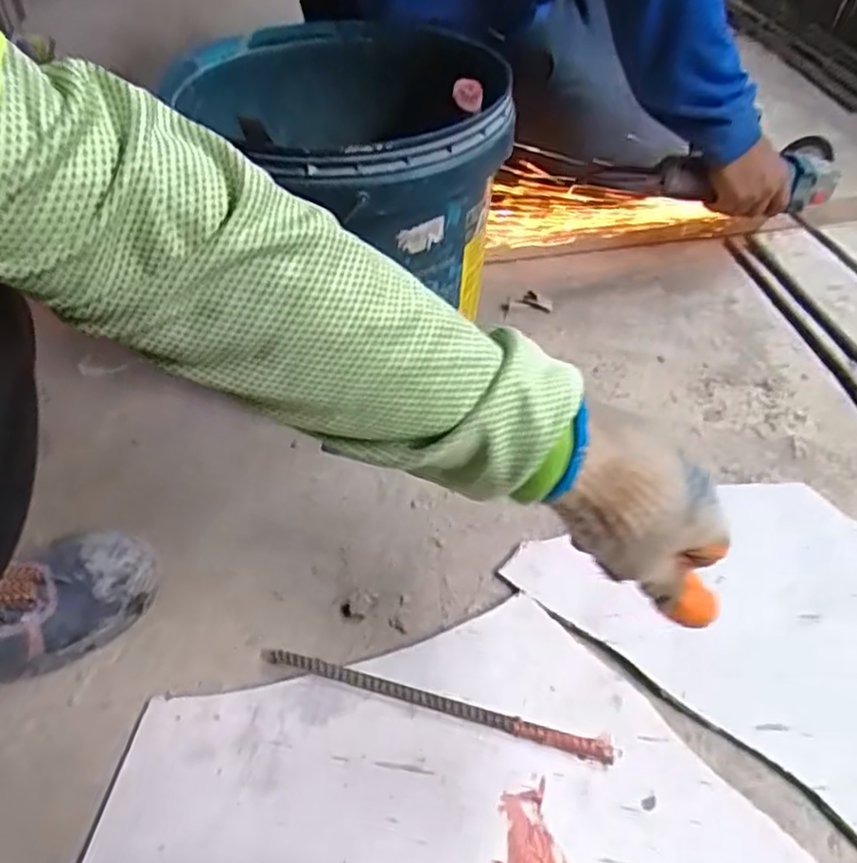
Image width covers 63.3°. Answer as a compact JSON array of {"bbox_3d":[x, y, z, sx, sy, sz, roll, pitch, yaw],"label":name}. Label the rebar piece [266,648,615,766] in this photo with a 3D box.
[{"bbox_3d":[0.002,0.212,0.546,0.280,0.011,0.013,13,47,13],"label":"rebar piece"}]

